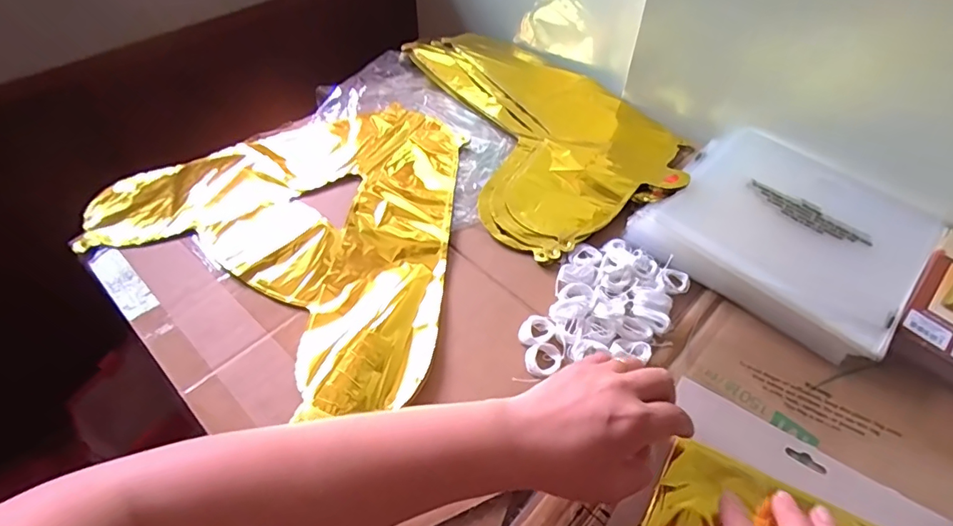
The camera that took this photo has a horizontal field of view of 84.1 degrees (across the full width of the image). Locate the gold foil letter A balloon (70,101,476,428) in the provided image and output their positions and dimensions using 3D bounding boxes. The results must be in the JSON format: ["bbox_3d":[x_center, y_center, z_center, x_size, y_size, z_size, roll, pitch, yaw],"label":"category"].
[{"bbox_3d":[-0.144,-0.061,0.534,0.389,0.026,0.325,26,53,22],"label":"gold foil letter A balloon"}]

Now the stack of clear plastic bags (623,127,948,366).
[{"bbox_3d":[0.297,-0.040,0.502,0.216,0.025,0.231,35,58,25],"label":"stack of clear plastic bags"}]

